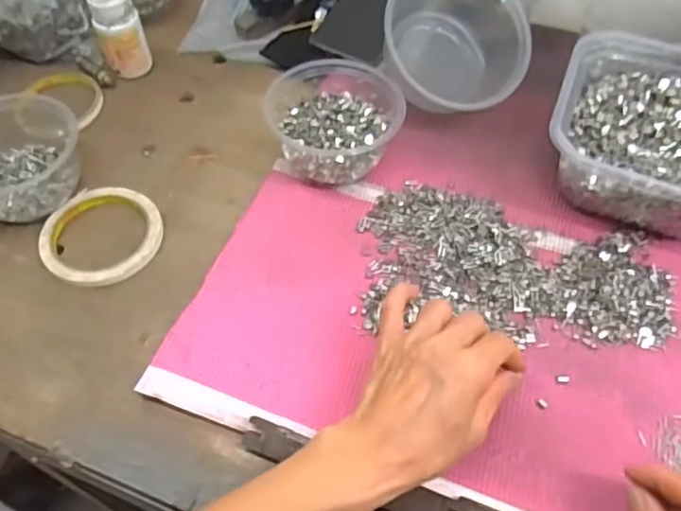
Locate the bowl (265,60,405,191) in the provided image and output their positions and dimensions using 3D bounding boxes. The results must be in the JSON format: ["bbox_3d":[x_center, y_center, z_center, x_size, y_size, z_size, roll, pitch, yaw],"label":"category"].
[{"bbox_3d":[-0.007,-0.122,0.525,0.107,0.059,0.116,0,55,0],"label":"bowl"}]

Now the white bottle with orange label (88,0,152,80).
[{"bbox_3d":[-0.222,-0.225,0.595,0.044,0.080,0.044,-1,61,2],"label":"white bottle with orange label"}]

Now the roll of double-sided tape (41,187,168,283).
[{"bbox_3d":[-0.200,-0.020,0.492,0.100,0.012,0.097,0,55,0],"label":"roll of double-sided tape"}]

